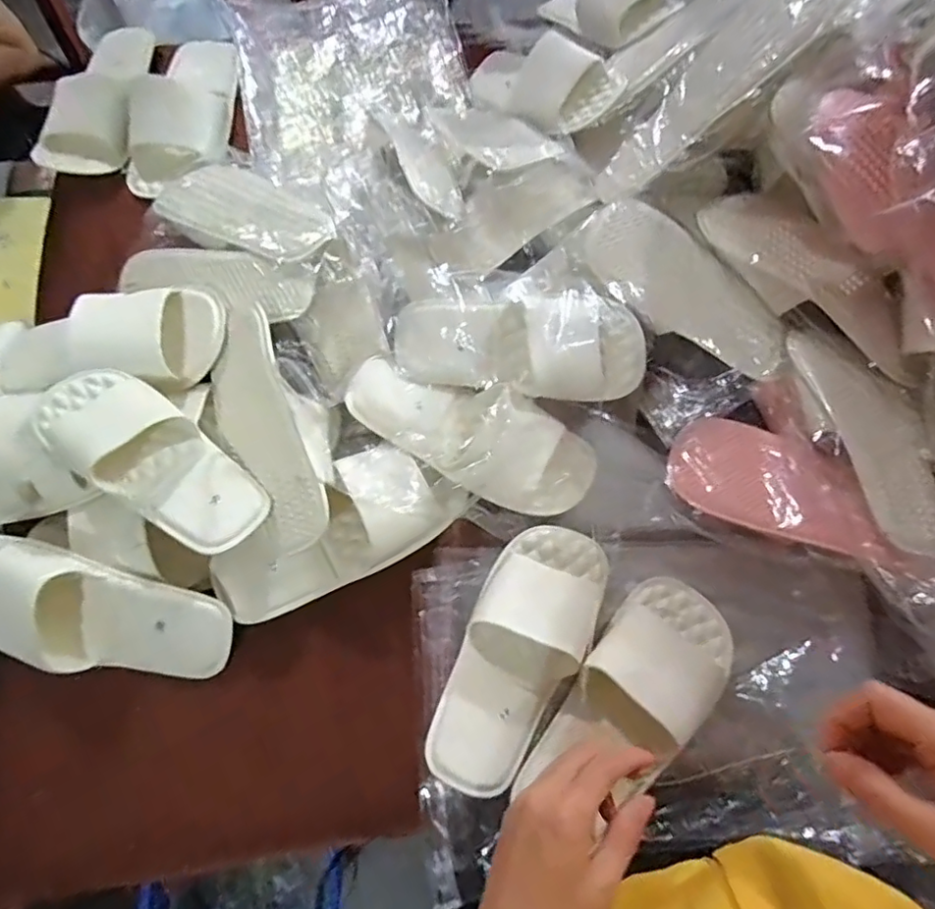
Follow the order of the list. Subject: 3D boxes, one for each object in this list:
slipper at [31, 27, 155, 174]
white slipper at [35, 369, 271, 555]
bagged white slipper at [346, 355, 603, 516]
[{"bbox_3d":[-0.472,-0.477,0.761,0.119,0.069,0.264,1,68,1],"label":"slipper"},{"bbox_3d":[-0.280,0.002,0.527,0.226,0.054,0.090,30,72,12],"label":"white slipper"},{"bbox_3d":[0.004,-0.020,0.564,0.245,0.058,0.101,23,71,10],"label":"bagged white slipper"}]

